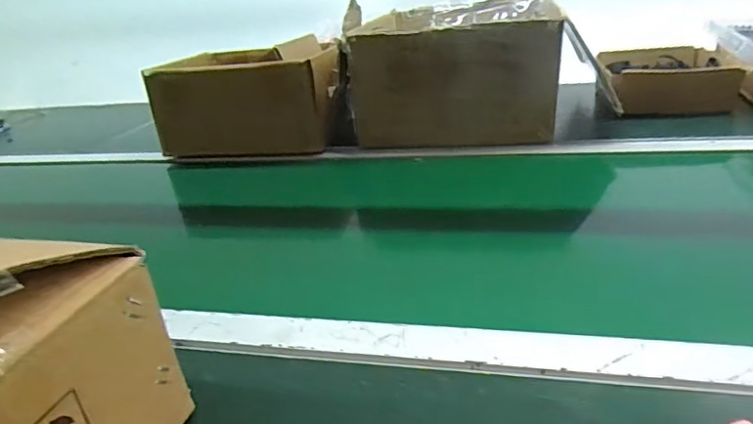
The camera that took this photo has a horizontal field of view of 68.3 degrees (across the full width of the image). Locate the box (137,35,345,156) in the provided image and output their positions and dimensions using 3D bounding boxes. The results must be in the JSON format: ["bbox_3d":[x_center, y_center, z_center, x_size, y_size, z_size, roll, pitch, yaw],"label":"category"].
[{"bbox_3d":[-0.199,-0.201,0.942,0.305,0.158,0.215,-1,26,12],"label":"box"}]

